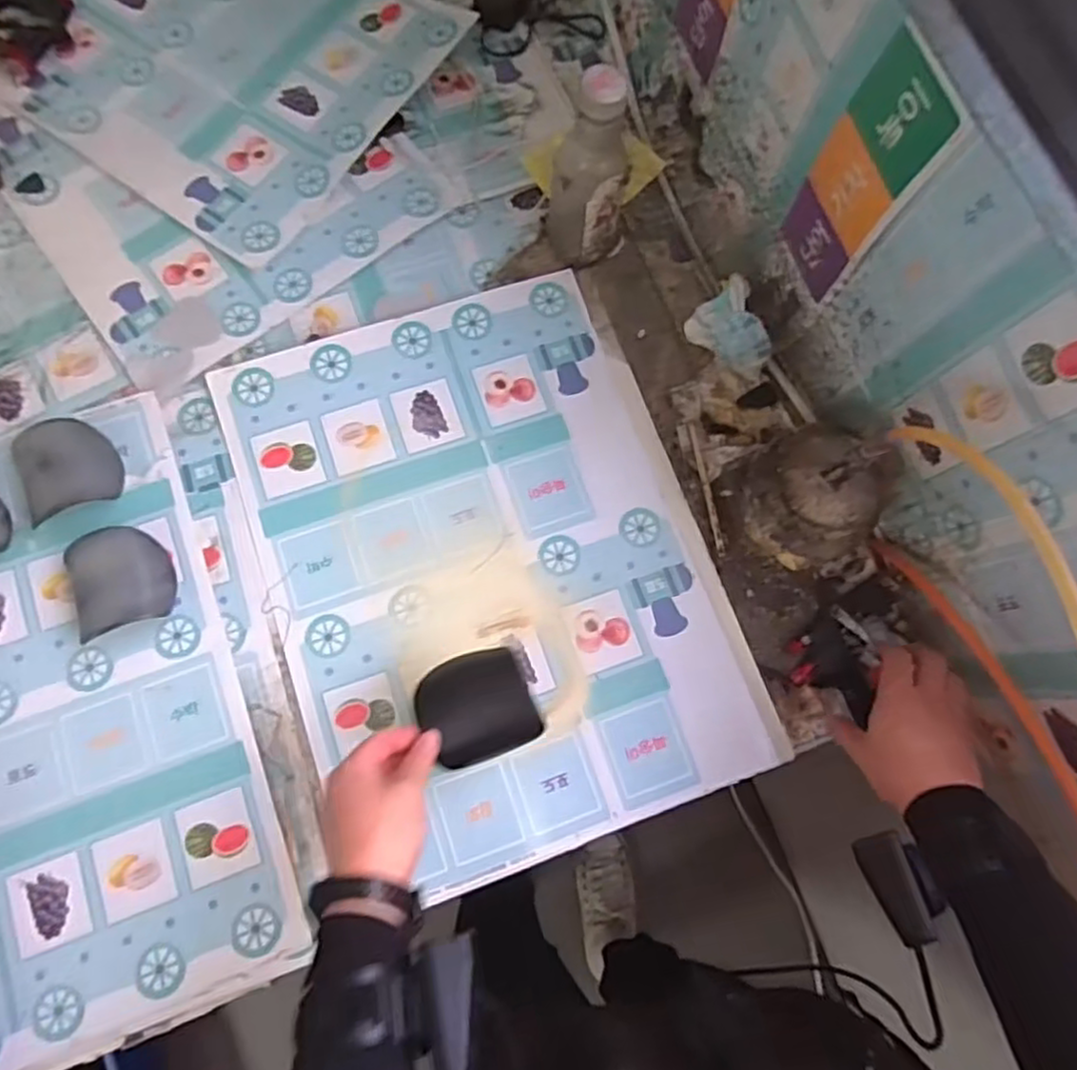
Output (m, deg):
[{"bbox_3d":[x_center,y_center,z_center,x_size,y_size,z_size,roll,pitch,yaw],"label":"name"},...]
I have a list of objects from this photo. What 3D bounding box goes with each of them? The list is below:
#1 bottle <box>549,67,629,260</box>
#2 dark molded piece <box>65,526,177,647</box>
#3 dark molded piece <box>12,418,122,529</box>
[{"bbox_3d":[0.048,-0.333,0.672,0.068,0.197,0.059,4,75,0],"label":"bottle"},{"bbox_3d":[-0.370,0.038,0.637,0.075,0.034,0.089,-18,76,-6],"label":"dark molded piece"},{"bbox_3d":[-0.434,-0.061,0.658,0.083,0.040,0.092,-27,77,-8],"label":"dark molded piece"}]

